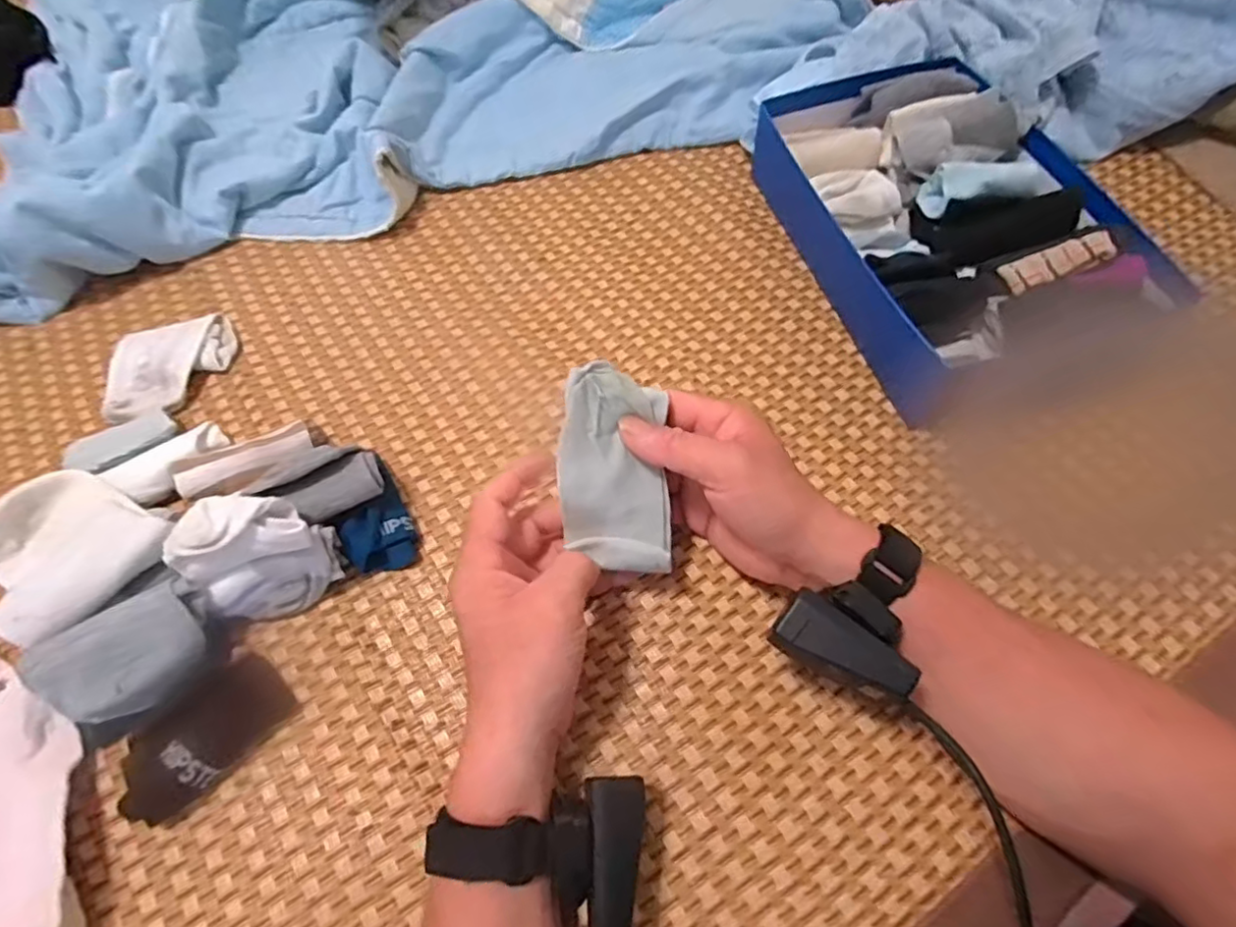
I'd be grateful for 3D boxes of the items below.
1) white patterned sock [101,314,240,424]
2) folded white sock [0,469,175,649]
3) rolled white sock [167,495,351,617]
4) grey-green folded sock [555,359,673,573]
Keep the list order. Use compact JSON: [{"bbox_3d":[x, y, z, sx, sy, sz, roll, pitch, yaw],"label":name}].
[{"bbox_3d":[-0.368,-0.079,0.505,0.101,0.015,0.094,-15,62,-4],"label":"white patterned sock"},{"bbox_3d":[-0.367,0.054,0.402,0.150,0.037,0.093,16,63,33],"label":"folded white sock"},{"bbox_3d":[-0.218,0.060,0.377,0.063,0.080,0.067,-2,62,3],"label":"rolled white sock"},{"bbox_3d":[-0.002,0.004,0.357,0.065,0.025,0.121,-11,103,-2],"label":"grey-green folded sock"}]

